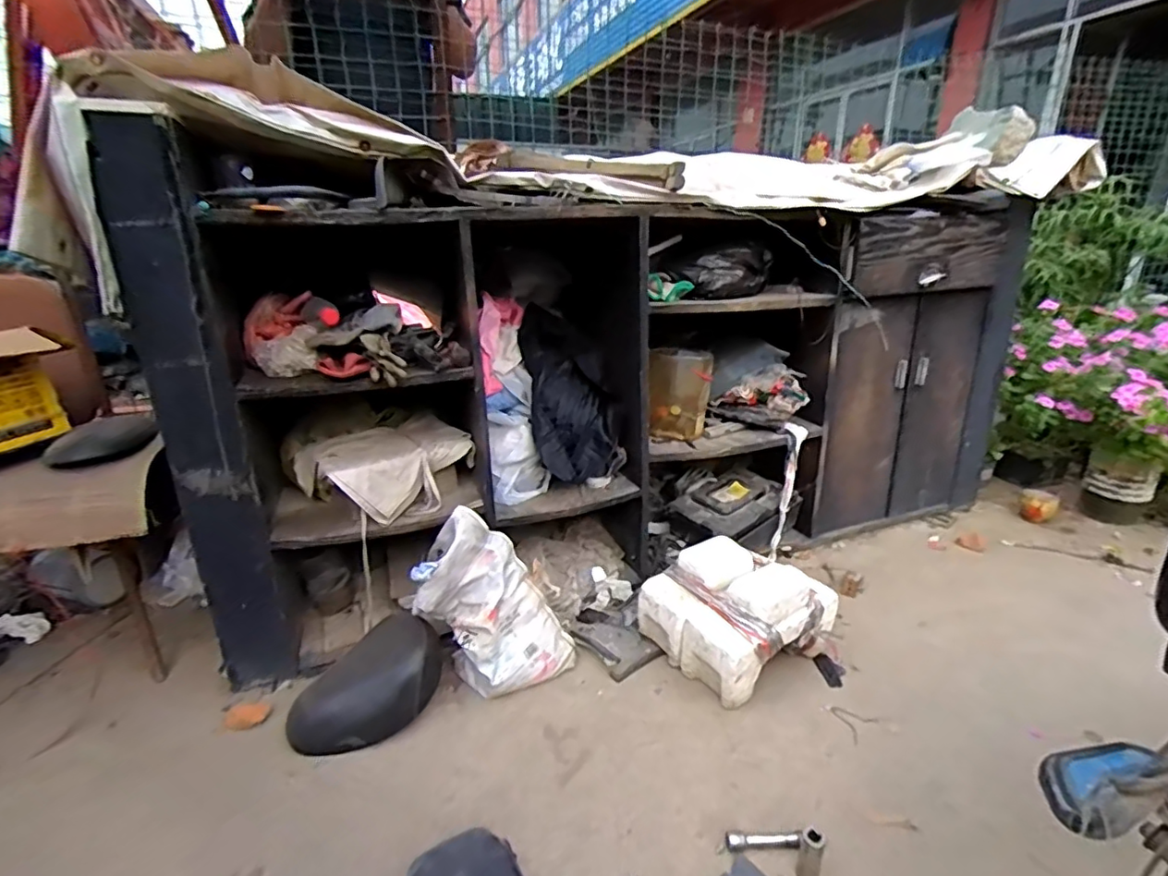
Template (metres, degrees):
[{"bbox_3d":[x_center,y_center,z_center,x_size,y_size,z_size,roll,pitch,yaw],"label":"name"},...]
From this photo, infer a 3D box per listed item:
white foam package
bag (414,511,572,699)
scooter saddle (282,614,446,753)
[{"bbox_3d":[0.314,0.351,1.183,0.309,0.178,0.257,-13,24,-29],"label":"white foam package"},{"bbox_3d":[-0.167,0.322,1.100,0.284,0.326,0.143,-5,21,-9],"label":"bag"},{"bbox_3d":[-0.401,0.443,1.061,0.274,0.129,0.179,-12,23,-28],"label":"scooter saddle"}]

